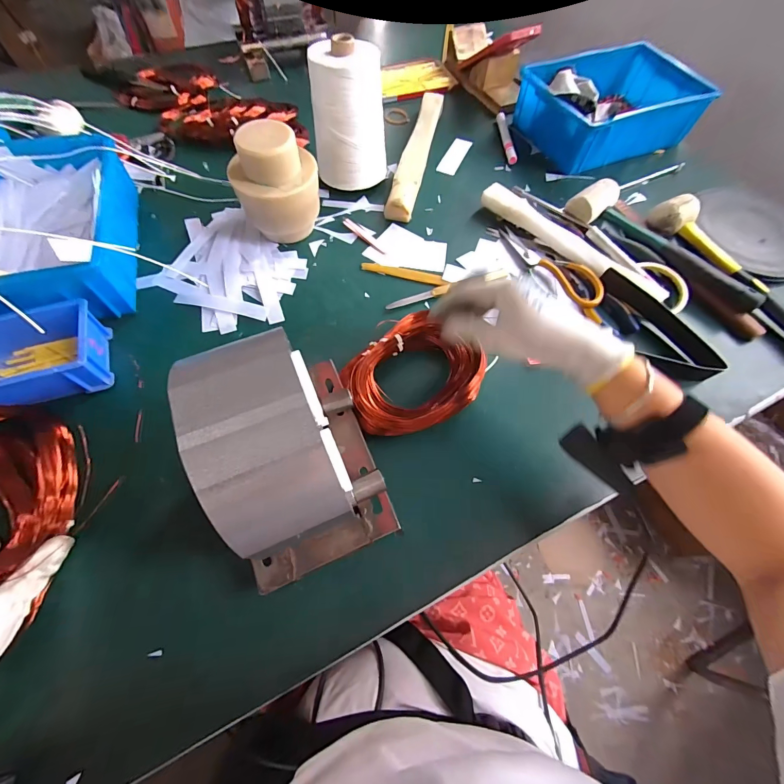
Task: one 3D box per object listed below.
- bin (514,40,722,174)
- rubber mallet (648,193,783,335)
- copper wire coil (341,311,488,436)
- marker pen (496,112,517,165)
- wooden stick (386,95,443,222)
[{"bbox_3d":[0.402,-0.531,0.642,0.319,0.094,0.222,-25,69,-14],"label":"bin"},{"bbox_3d":[0.479,-0.169,0.489,0.050,0.051,0.273,-28,70,-15],"label":"rubber mallet"},{"bbox_3d":[0.021,-0.017,0.407,0.153,0.046,0.119,-30,70,-16],"label":"copper wire coil"},{"bbox_3d":[0.212,-0.473,0.649,0.015,0.013,0.143,1,65,-3],"label":"marker pen"},{"bbox_3d":[0.044,-0.415,0.603,0.041,0.026,0.336,12,65,3],"label":"wooden stick"}]

